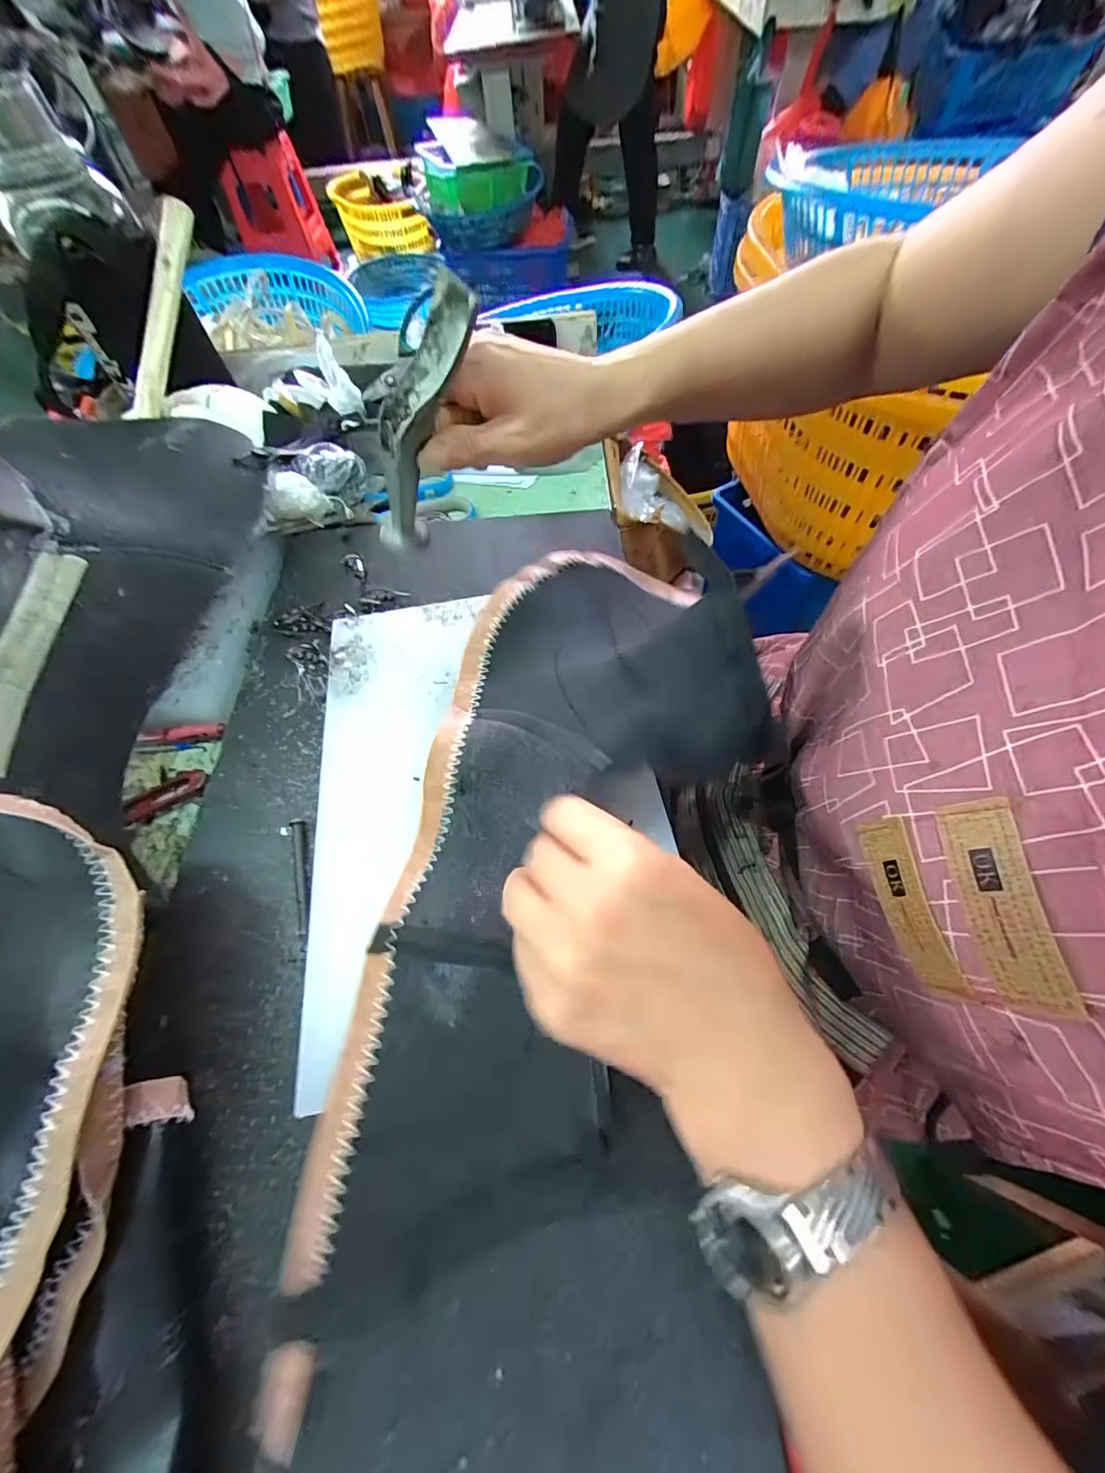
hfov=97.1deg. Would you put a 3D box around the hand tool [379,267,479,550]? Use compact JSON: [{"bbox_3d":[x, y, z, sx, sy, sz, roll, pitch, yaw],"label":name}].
[{"bbox_3d":[-0.075,-0.161,0.265,0.032,0.144,0.025,9,58,-21],"label":"hand tool"}]

